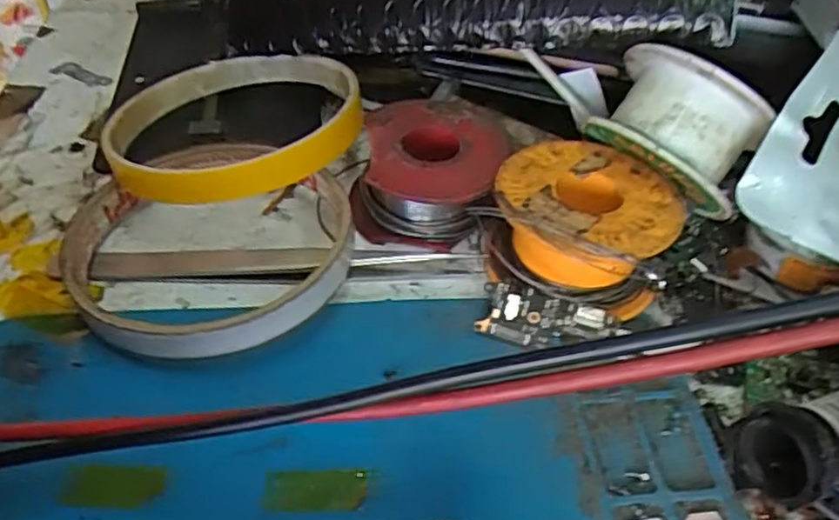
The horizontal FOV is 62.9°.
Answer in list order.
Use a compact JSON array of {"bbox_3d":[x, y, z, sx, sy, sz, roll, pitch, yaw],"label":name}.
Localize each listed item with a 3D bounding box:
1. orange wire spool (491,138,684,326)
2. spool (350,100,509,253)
[{"bbox_3d":[0.047,-0.008,0.205,0.053,0.026,0.054,2,46,-2],"label":"orange wire spool"},{"bbox_3d":[0.003,-0.029,0.225,0.045,0.025,0.053,9,46,5],"label":"spool"}]

